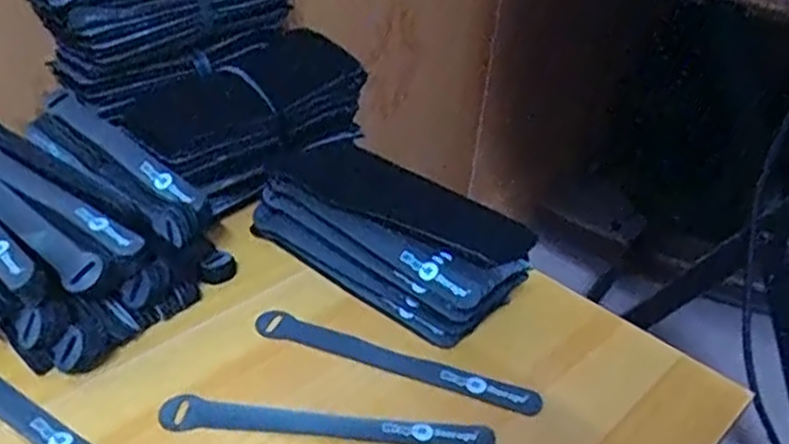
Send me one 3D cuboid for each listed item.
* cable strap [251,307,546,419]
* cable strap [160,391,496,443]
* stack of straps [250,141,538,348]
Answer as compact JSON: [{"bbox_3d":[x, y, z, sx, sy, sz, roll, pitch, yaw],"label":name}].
[{"bbox_3d":[-0.002,0.093,0.481,0.197,0.004,0.024,15,46,17],"label":"cable strap"},{"bbox_3d":[-0.040,0.119,0.435,0.196,0.007,0.025,5,34,0],"label":"cable strap"},{"bbox_3d":[-0.003,0.009,0.547,0.204,0.067,0.096,24,39,25],"label":"stack of straps"}]

